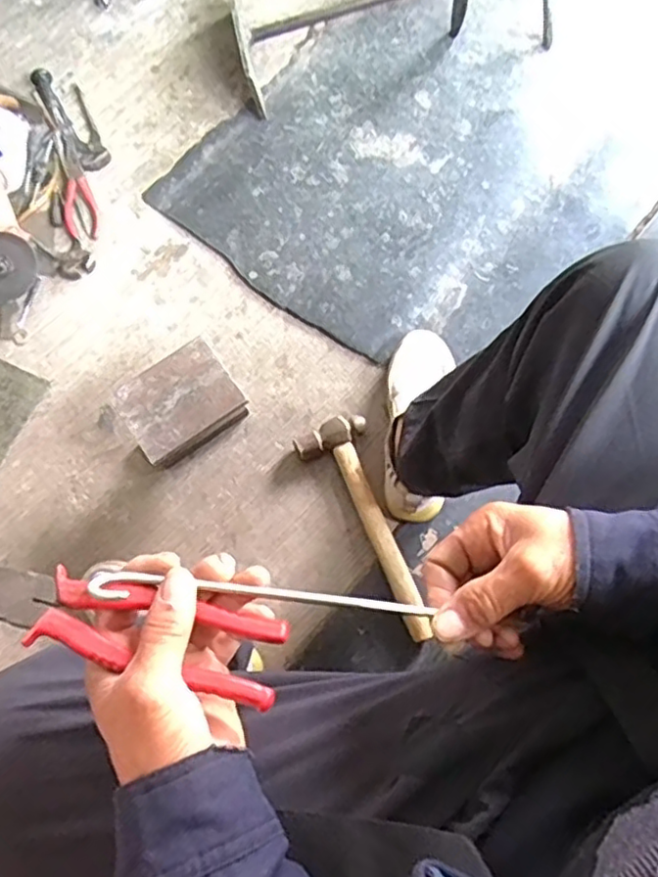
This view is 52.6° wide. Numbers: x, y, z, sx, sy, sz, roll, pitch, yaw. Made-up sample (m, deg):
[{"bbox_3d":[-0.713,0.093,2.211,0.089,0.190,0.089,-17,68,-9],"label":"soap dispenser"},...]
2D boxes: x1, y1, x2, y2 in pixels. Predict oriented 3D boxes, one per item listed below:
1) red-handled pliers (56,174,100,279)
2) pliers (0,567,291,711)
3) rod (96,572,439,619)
[{"bbox_3d":[-0.370,-0.313,0.987,0.049,0.023,0.157,2,75,0],"label":"red-handled pliers"},{"bbox_3d":[-0.120,0.098,0.354,0.191,0.020,0.044,14,75,-3],"label":"pliers"},{"bbox_3d":[-0.034,0.088,0.359,0.182,0.006,0.019,7,31,-3],"label":"rod"}]

